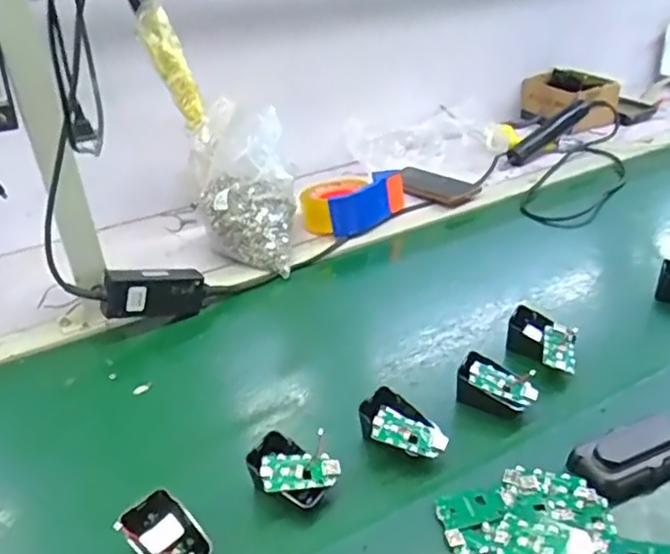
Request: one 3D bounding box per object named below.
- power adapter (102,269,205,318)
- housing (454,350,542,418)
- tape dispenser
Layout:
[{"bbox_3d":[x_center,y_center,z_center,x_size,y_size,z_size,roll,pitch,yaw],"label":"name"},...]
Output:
[{"bbox_3d":[-0.212,0.018,0.740,0.113,0.052,0.028,1,25,-36],"label":"power adapter"},{"bbox_3d":[0.156,0.106,0.606,0.072,0.038,0.047,17,38,28],"label":"housing"},{"bbox_3d":[0.025,-0.105,0.935,0.147,0.068,0.118,4,33,11],"label":"tape dispenser"}]

